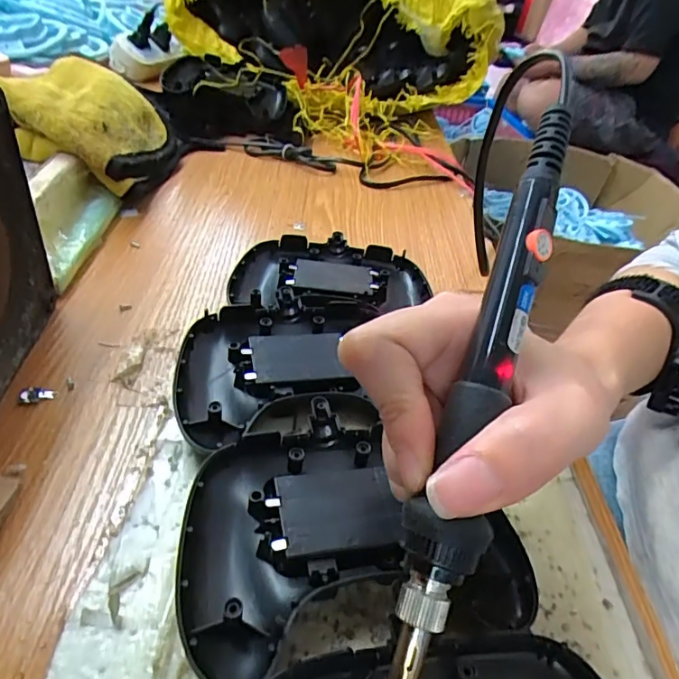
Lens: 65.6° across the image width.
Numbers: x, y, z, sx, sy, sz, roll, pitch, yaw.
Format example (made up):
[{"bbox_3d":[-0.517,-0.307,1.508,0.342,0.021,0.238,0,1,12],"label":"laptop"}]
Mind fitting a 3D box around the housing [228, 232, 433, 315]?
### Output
[{"bbox_3d":[-0.007,-0.039,0.343,0.123,0.024,0.092,-2,40,-14],"label":"housing"}]

